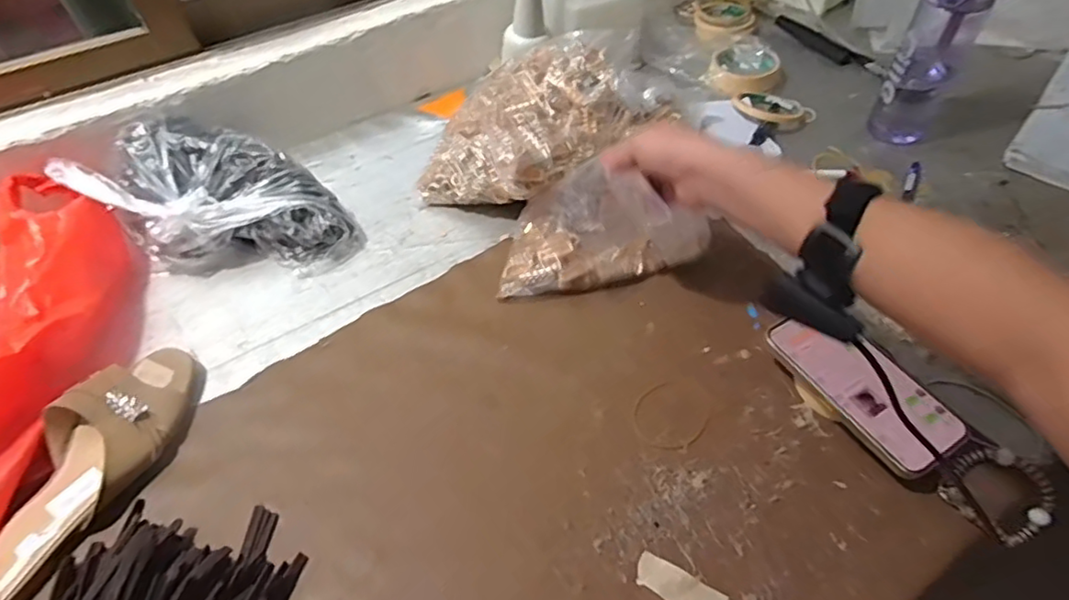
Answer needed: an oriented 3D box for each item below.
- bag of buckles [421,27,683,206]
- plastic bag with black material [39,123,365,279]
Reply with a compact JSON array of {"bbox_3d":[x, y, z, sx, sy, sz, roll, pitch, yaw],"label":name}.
[{"bbox_3d":[0.013,-0.196,0.691,0.268,0.117,0.176,-35,57,-24],"label":"bag of buckles"},{"bbox_3d":[-0.340,-0.105,0.661,0.269,0.097,0.154,18,53,17],"label":"plastic bag with black material"}]

